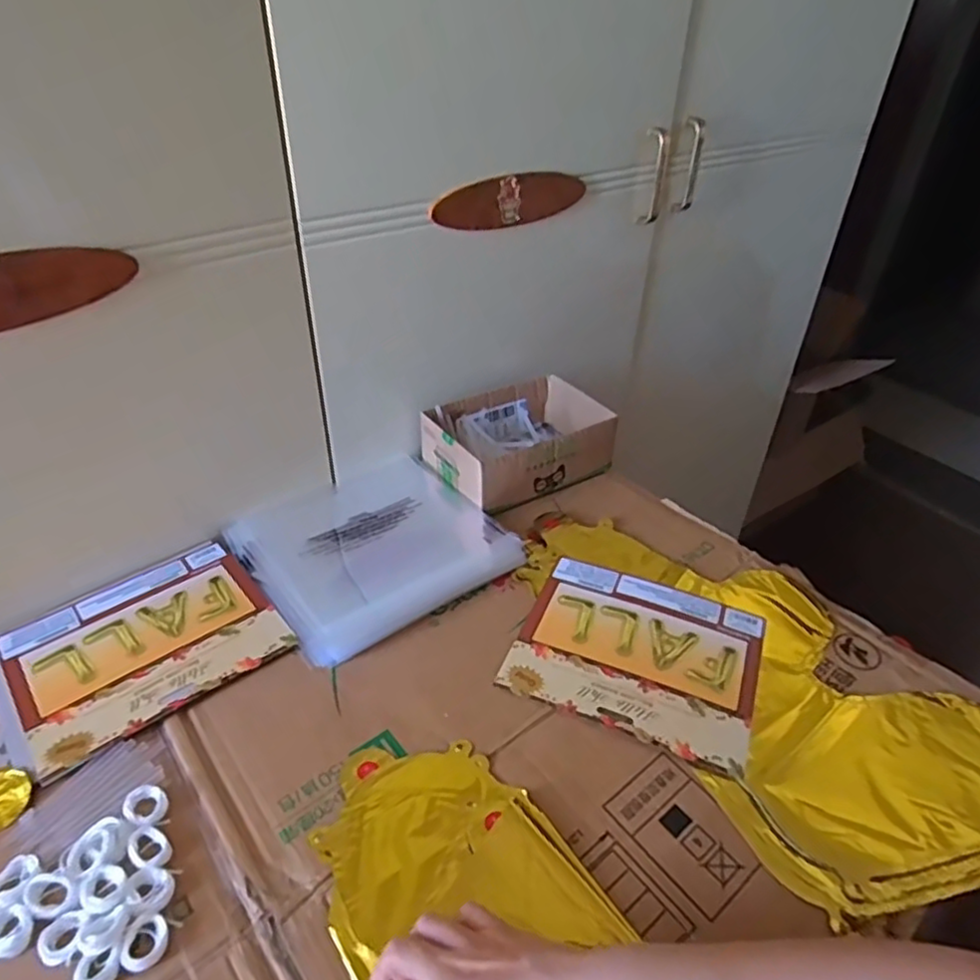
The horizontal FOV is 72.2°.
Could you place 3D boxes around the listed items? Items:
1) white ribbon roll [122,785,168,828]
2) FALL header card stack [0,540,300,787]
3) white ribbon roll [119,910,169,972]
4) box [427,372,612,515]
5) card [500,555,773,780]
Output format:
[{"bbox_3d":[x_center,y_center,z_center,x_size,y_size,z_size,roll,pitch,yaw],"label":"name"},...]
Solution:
[{"bbox_3d":[-0.225,0.207,0.440,0.025,0.006,0.028,-28,47,-33],"label":"white ribbon roll"},{"bbox_3d":[-0.283,0.121,0.551,0.190,0.005,0.166,-26,46,-32],"label":"FALL header card stack"},{"bbox_3d":[-0.193,0.253,0.377,0.025,0.006,0.026,1,38,-1],"label":"white ribbon roll"},{"bbox_3d":[0.027,-0.057,0.745,0.177,0.068,0.136,-22,44,-28],"label":"box"},{"bbox_3d":[0.123,0.132,0.558,0.187,0.007,0.161,17,40,18],"label":"card"}]

